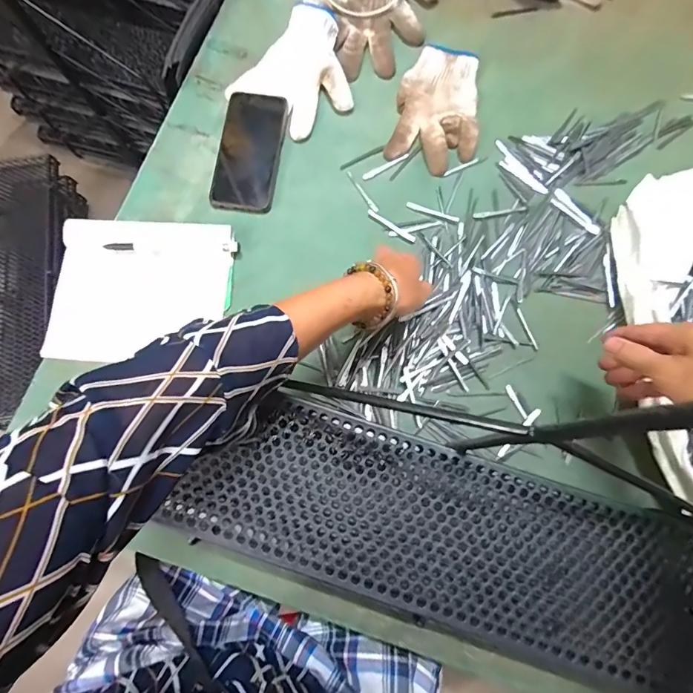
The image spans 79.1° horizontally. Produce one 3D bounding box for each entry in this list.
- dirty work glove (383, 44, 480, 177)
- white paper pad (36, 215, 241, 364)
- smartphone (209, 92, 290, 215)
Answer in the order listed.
[{"bbox_3d":[0.121,-0.309,0.545,0.108,0.019,0.178,13,77,3],"label":"dirty work glove"},{"bbox_3d":[-0.236,-0.065,0.494,0.197,0.020,0.159,3,92,-4],"label":"white paper pad"},{"bbox_3d":[-0.121,-0.246,0.530,0.076,0.012,0.159,8,77,2],"label":"smartphone"}]

